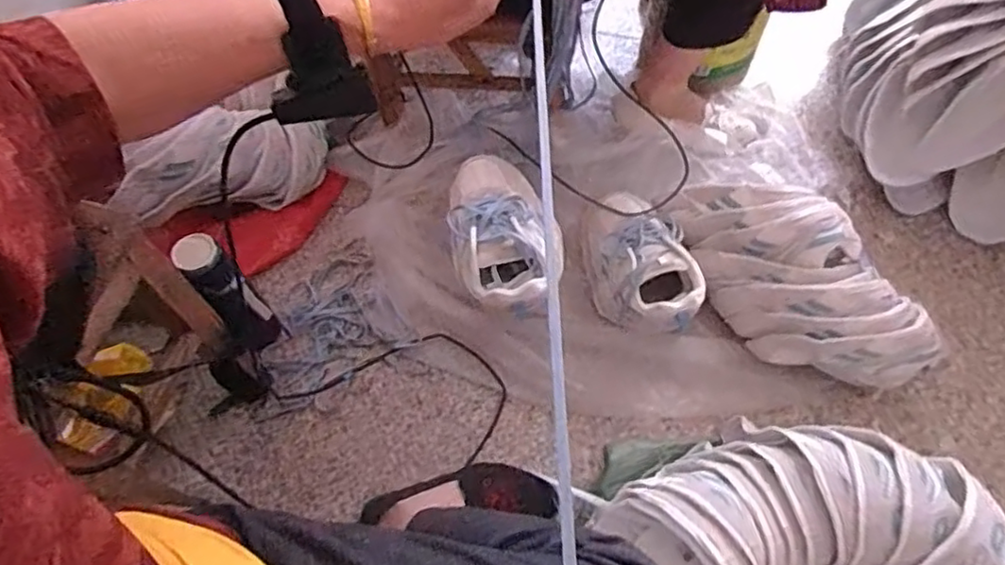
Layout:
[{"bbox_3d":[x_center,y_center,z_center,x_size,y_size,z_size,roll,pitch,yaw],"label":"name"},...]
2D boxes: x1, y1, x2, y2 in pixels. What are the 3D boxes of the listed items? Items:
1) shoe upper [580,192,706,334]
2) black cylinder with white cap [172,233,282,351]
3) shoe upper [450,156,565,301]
[{"bbox_3d":[0.198,-0.035,0.968,0.137,0.128,0.232,-11,64,-6],"label":"shoe upper"},{"bbox_3d":[-0.361,0.022,0.865,0.058,0.233,0.061,0,65,1],"label":"black cylinder with white cap"},{"bbox_3d":[-0.009,-0.077,0.874,0.128,0.068,0.233,-13,64,-7],"label":"shoe upper"}]

